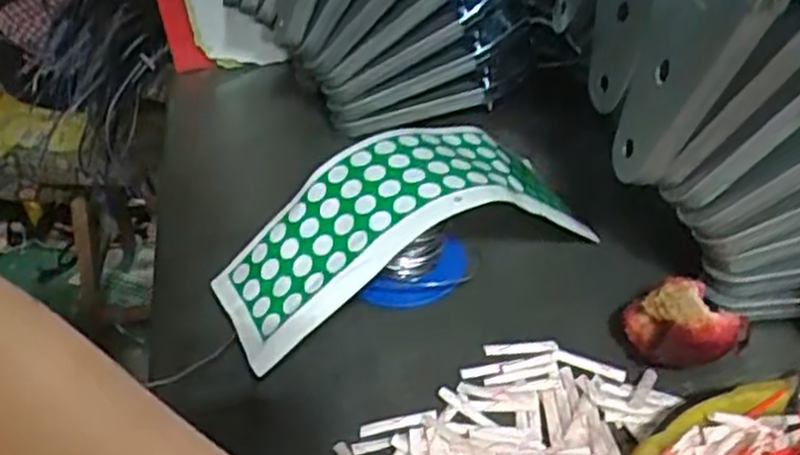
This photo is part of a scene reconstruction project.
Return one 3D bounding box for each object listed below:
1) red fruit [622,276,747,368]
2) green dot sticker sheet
[{"bbox_3d":[0.123,0.042,0.328,0.047,0.029,0.031,-14,39,-11],"label":"red fruit"},{"bbox_3d":[0.003,0.000,0.362,0.183,0.065,0.070,-23,42,-21],"label":"green dot sticker sheet"}]

